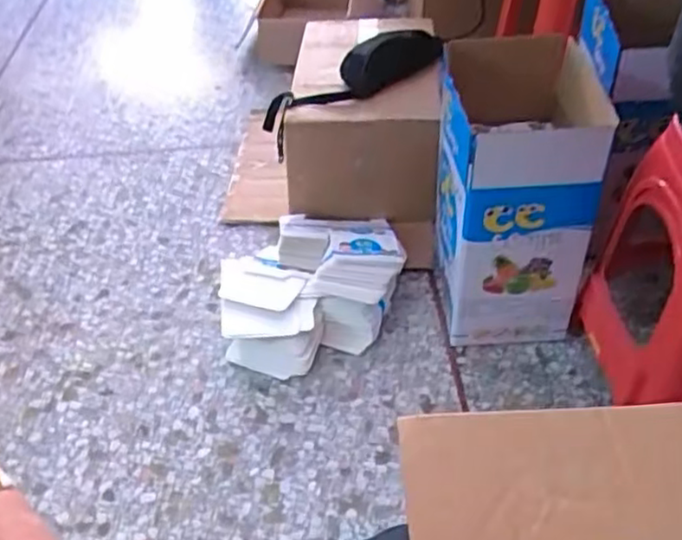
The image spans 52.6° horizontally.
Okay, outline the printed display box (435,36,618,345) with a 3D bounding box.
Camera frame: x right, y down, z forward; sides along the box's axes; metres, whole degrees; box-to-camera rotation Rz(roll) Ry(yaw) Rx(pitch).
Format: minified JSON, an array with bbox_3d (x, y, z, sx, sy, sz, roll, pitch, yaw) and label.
[{"bbox_3d":[0.307,-0.107,1.269,0.229,0.535,0.238,-7,44,-3],"label":"printed display box"}]

